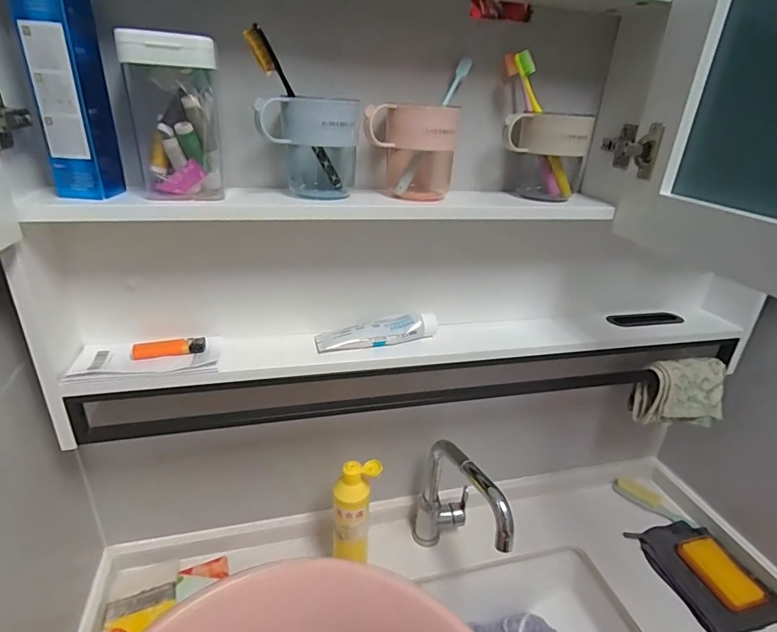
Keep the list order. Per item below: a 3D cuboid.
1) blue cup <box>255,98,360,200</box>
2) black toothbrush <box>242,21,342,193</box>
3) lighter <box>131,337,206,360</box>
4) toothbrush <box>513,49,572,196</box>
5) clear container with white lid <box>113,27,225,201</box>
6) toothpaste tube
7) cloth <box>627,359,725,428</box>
[{"bbox_3d":[-0.086,-0.184,0.503,0.101,0.104,0.071,0,26,-9],"label":"blue cup"},{"bbox_3d":[-0.093,-0.208,0.482,0.011,0.183,0.020,23,67,34],"label":"black toothbrush"},{"bbox_3d":[-0.269,0.039,0.560,0.081,0.015,0.027,-6,27,-19],"label":"lighter"},{"bbox_3d":[0.194,-0.230,0.560,0.018,0.182,0.018,-24,23,12],"label":"toothbrush"},{"bbox_3d":[-0.208,-0.189,0.447,0.080,0.145,0.052,-13,30,-31],"label":"clear container with white lid"},{"bbox_3d":[-0.013,0.022,0.616,0.165,0.036,0.039,-2,26,-12],"label":"toothpaste tube"},{"bbox_3d":[0.482,0.128,0.747,0.133,0.098,0.062,1,26,-7],"label":"cloth"}]

